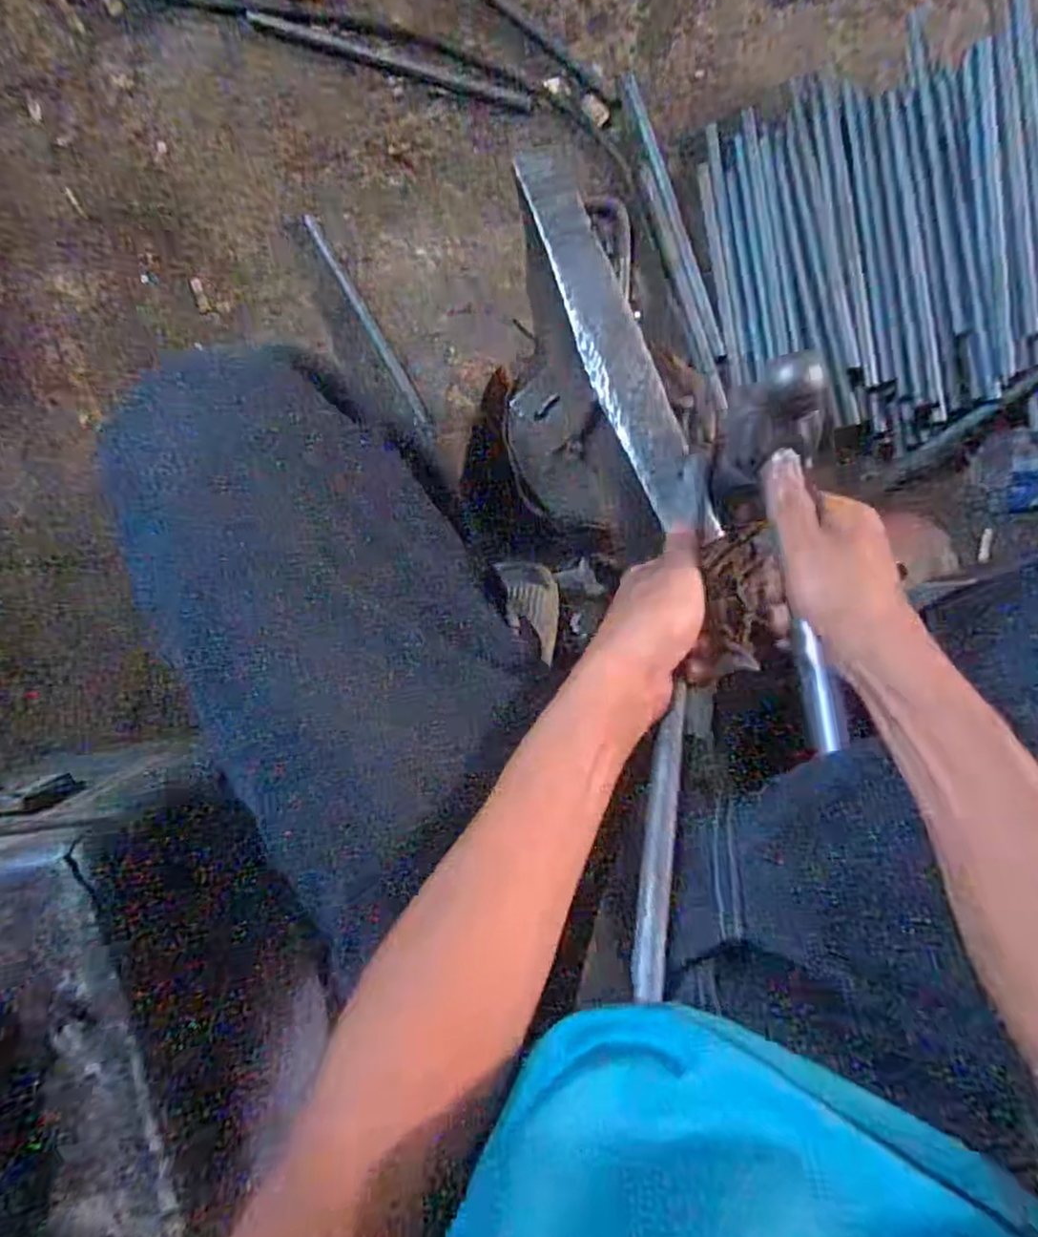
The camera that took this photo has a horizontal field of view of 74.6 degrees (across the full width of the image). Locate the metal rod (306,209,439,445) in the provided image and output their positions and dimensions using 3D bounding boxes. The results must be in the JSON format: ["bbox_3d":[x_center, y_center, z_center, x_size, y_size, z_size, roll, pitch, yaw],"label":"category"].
[{"bbox_3d":[-0.176,-0.348,0.815,0.016,0.017,0.308,-29,91,2],"label":"metal rod"}]

